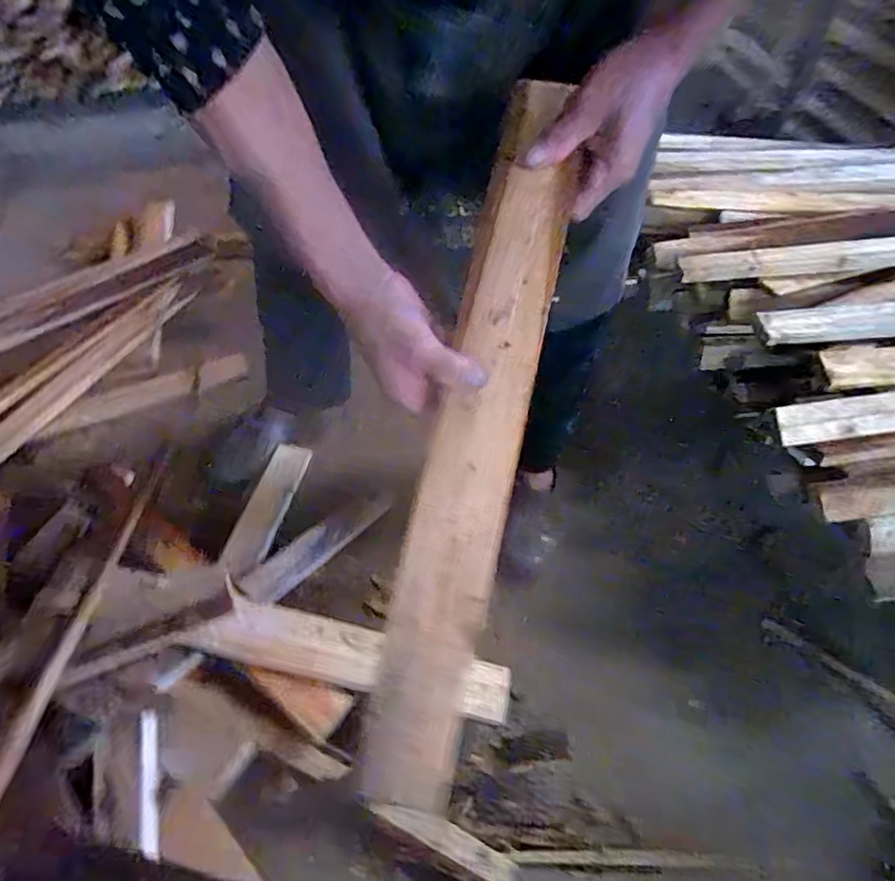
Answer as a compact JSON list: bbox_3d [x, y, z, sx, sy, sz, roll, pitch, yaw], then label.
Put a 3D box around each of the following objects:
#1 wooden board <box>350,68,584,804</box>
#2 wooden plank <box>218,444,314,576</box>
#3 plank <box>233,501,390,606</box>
[{"bbox_3d":[0.017,-0.002,0.363,0.061,0.016,0.477,12,87,11],"label":"wooden board"},{"bbox_3d":[-0.255,0.091,0.762,0.058,0.023,0.220,7,52,7],"label":"wooden plank"},{"bbox_3d":[-0.173,0.140,0.722,0.052,0.014,0.219,34,48,26],"label":"plank"}]

